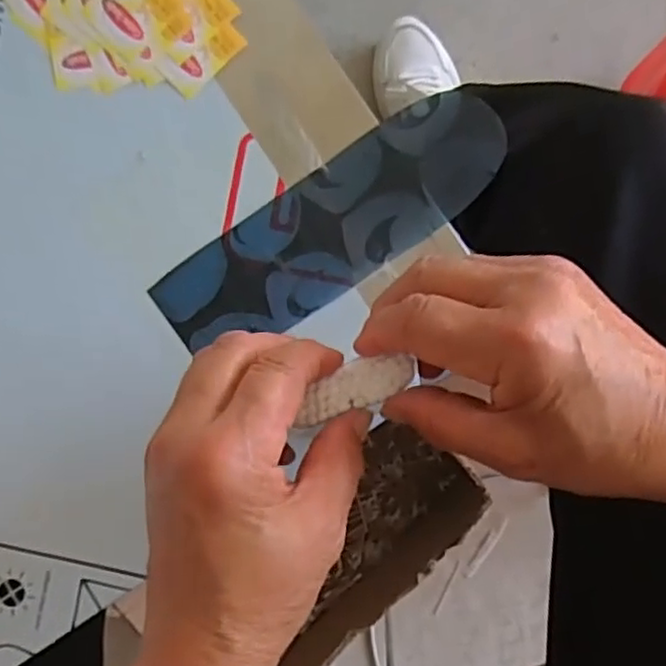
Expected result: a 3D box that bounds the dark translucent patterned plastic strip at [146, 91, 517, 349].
[{"bbox_3d":[0.001,-0.054,0.346,0.190,0.004,0.059,-34,88,2],"label":"dark translucent patterned plastic strip"}]

